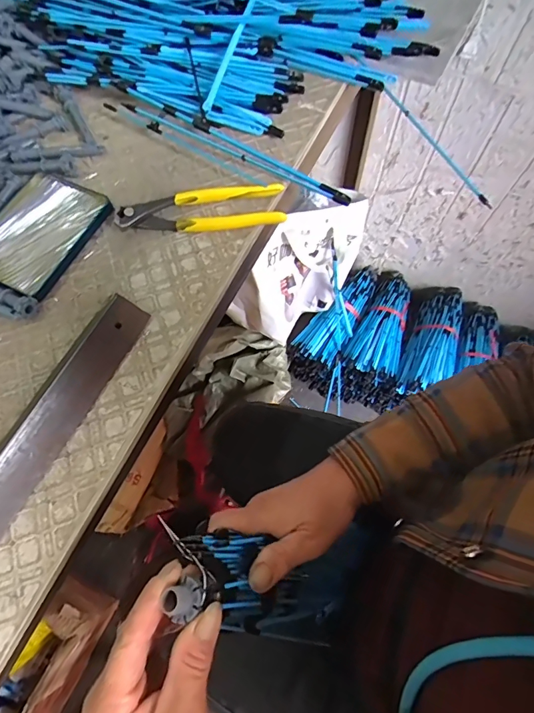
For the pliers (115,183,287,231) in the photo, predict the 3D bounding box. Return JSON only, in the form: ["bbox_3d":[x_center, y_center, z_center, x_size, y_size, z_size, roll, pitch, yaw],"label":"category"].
[{"bbox_3d":[-0.066,-0.144,0.411,0.164,0.019,0.042,-6,68,-2],"label":"pliers"}]

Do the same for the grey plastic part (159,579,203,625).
[{"bbox_3d":[-0.048,0.138,0.232,0.018,0.012,0.022,41,74,15],"label":"grey plastic part"}]

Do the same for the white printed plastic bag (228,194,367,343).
[{"bbox_3d":[0.070,-0.171,0.867,0.267,0.287,0.110,-35,72,-12],"label":"white printed plastic bag"}]

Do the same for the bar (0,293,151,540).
[{"bbox_3d":[-0.199,0.082,0.316,0.048,0.027,0.311,26,71,10],"label":"bar"}]

